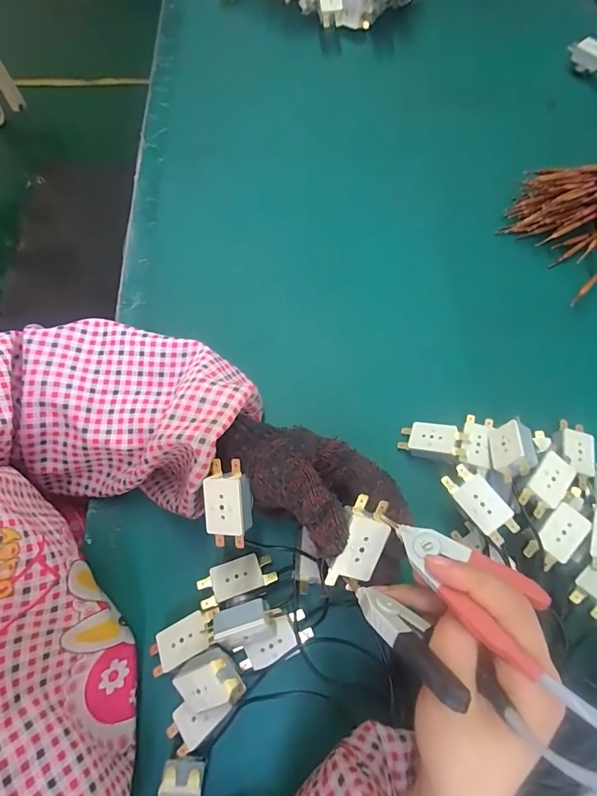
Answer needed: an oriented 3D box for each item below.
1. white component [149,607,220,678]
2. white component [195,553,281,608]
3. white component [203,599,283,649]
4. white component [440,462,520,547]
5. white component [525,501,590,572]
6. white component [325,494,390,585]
[{"bbox_3d":[-0.087,0.180,0.297,0.053,0.013,0.027,-28,71,-8],"label":"white component"},{"bbox_3d":[-0.049,0.140,0.313,0.058,0.016,0.025,-19,70,-5],"label":"white component"},{"bbox_3d":[-0.039,0.162,0.287,0.058,0.032,0.018,-17,43,-5],"label":"white component"},{"bbox_3d":[0.139,0.080,0.308,0.026,0.011,0.059,-41,68,8],"label":"white component"},{"bbox_3d":[0.195,0.106,0.304,0.026,0.013,0.047,41,76,13],"label":"white component"},{"bbox_3d":[0.037,0.092,0.249,0.028,0.012,0.054,17,96,-16],"label":"white component"}]

